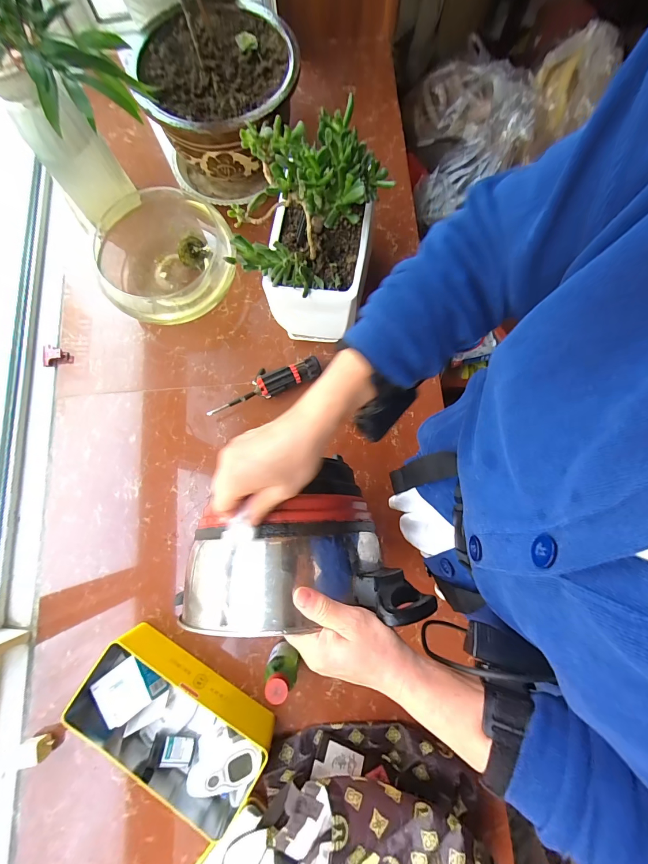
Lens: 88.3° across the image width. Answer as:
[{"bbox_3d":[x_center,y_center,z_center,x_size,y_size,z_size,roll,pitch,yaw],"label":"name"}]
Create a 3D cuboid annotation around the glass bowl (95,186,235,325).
[{"bbox_3d":[-0.288,-0.300,0.606,0.225,0.097,0.216,0,79,0],"label":"glass bowl"}]

